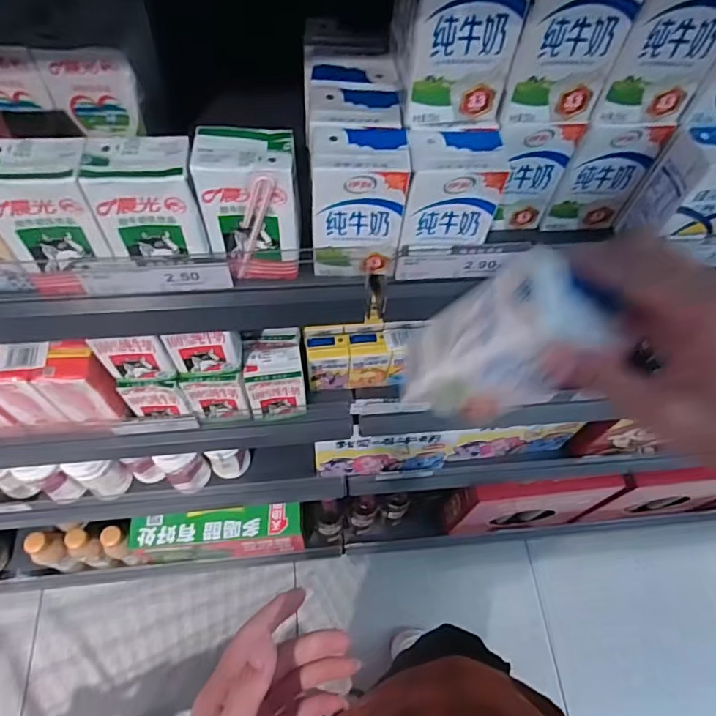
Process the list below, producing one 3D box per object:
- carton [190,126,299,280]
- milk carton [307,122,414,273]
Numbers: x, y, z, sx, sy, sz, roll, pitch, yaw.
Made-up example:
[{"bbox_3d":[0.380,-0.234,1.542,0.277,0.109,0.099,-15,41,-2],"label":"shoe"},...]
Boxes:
[{"bbox_3d":[-0.077,-0.108,0.382,0.062,0.099,0.048,-4,62,-6],"label":"carton"},{"bbox_3d":[-0.001,-0.114,0.392,0.066,0.101,0.049,1,61,-4],"label":"milk carton"}]

